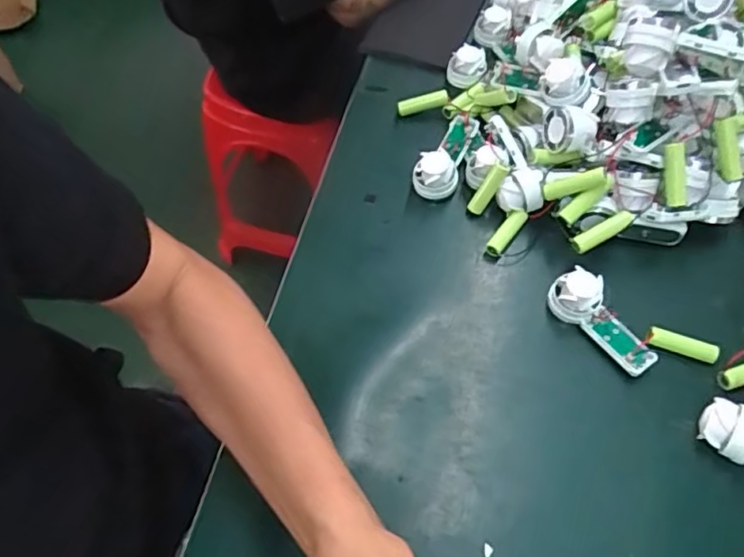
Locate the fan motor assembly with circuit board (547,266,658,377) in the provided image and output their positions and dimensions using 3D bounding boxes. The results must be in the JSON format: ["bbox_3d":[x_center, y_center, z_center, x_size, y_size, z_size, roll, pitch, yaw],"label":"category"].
[{"bbox_3d":[0.180,0.033,0.458,0.032,0.033,0.092,-39,67,-21],"label":"fan motor assembly with circuit board"}]

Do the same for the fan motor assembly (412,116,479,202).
[{"bbox_3d":[0.072,-0.118,0.559,0.037,0.041,0.097,23,62,13],"label":"fan motor assembly"}]

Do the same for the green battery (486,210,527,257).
[{"bbox_3d":[0.117,-0.039,0.516,0.016,0.017,0.046,31,64,17],"label":"green battery"}]

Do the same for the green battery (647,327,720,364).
[{"bbox_3d":[0.239,0.051,0.453,0.051,0.014,0.014,18,61,10],"label":"green battery"}]

